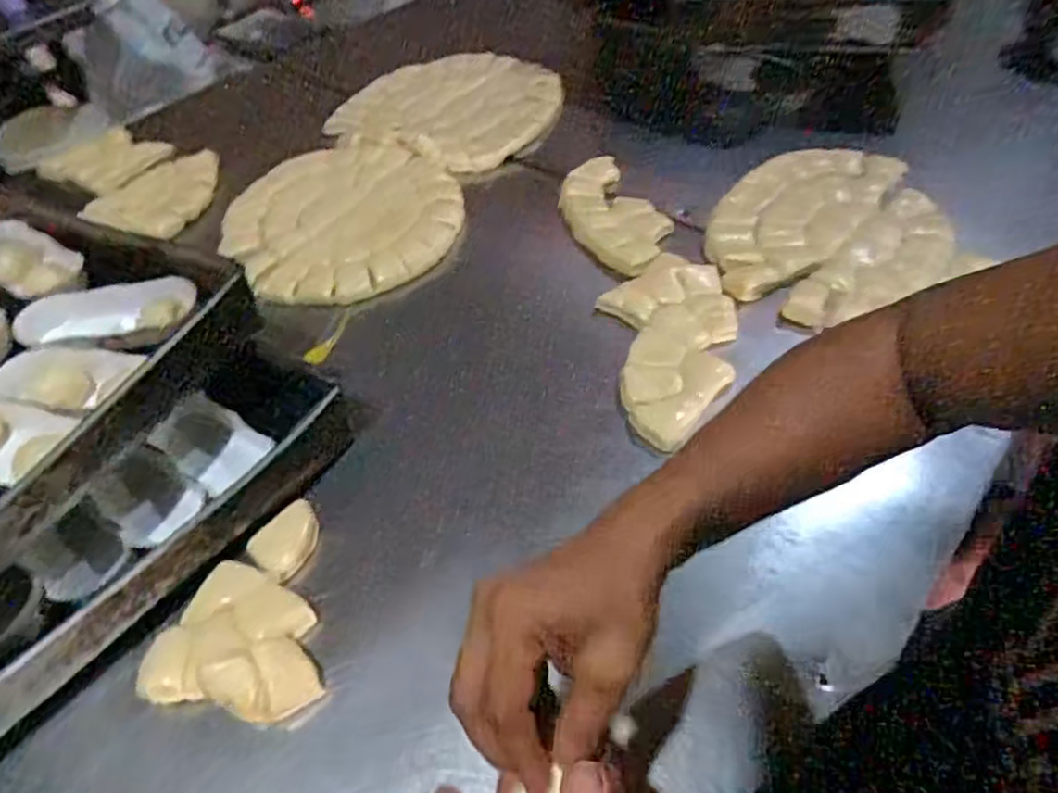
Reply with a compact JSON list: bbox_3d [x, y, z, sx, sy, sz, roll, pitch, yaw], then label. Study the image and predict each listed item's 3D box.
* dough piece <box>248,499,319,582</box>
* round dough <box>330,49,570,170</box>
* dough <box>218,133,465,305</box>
[{"bbox_3d":[-0.194,0.113,0.580,0.045,0.017,0.065,18,54,18],"label":"dough piece"},{"bbox_3d":[-0.118,-0.453,1.095,0.321,0.029,0.309,-2,50,2],"label":"round dough"},{"bbox_3d":[-0.217,-0.234,0.865,0.260,0.030,0.319,-6,50,-1],"label":"dough"}]

